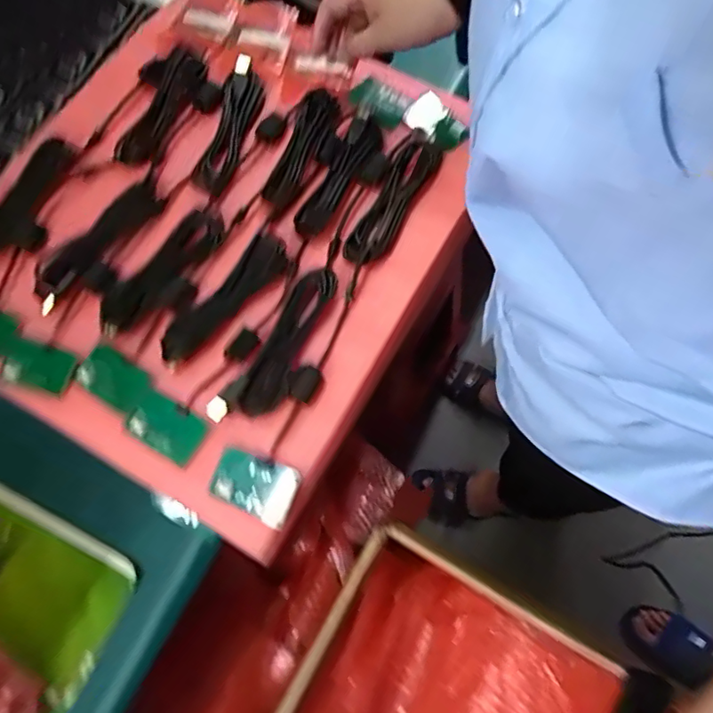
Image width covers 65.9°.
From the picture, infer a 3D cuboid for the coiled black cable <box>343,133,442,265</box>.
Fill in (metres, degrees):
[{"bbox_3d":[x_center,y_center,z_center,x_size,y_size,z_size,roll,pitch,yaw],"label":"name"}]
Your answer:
[{"bbox_3d":[0.034,-0.153,0.525,0.043,0.015,0.154,26,75,10],"label":"coiled black cable"}]

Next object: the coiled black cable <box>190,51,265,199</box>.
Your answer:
[{"bbox_3d":[-0.129,-0.239,0.565,0.040,0.017,0.162,13,73,6],"label":"coiled black cable"}]

